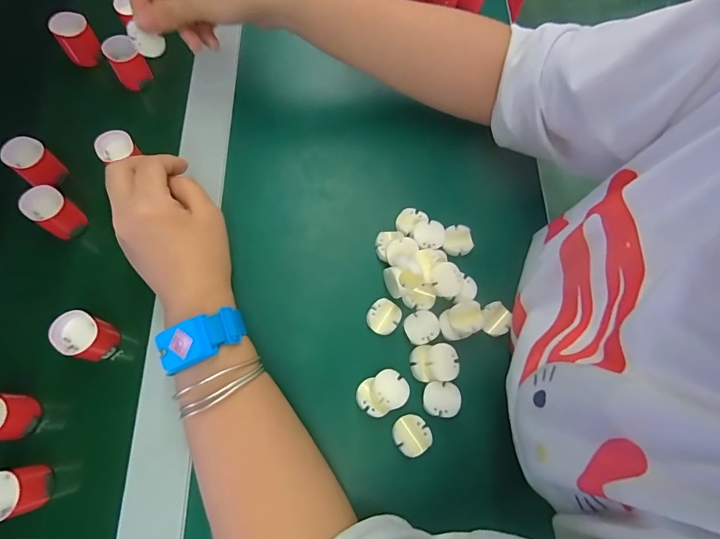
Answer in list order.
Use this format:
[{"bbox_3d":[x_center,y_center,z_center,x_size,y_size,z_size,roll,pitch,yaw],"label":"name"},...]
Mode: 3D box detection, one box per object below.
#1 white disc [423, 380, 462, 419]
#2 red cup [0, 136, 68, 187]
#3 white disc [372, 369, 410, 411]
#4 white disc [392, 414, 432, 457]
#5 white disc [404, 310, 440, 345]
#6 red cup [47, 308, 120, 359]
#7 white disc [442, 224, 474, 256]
[{"bbox_3d":[0.062,0.096,0.300,0.027,0.004,0.025,1,71,-4],"label":"white disc"},{"bbox_3d":[-0.263,-0.086,0.328,0.029,0.037,0.029,1,71,-4],"label":"red cup"},{"bbox_3d":[0.023,0.089,0.301,0.026,0.009,0.028,1,71,-4],"label":"white disc"},{"bbox_3d":[0.038,0.120,0.292,0.025,0.005,0.026,1,71,-4],"label":"white disc"},{"bbox_3d":[0.050,0.046,0.320,0.027,0.004,0.025,1,71,-4],"label":"white disc"},{"bbox_3d":[-0.196,0.048,0.288,0.029,0.033,0.030,1,71,-4],"label":"red cup"},{"bbox_3d":[0.084,-0.026,0.349,0.027,0.004,0.026,1,71,-4],"label":"white disc"}]

